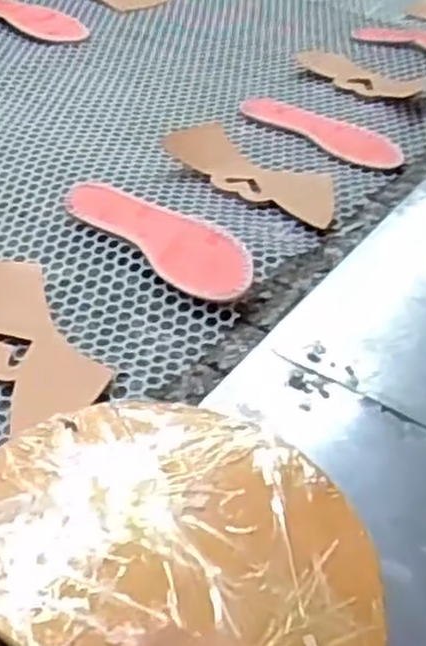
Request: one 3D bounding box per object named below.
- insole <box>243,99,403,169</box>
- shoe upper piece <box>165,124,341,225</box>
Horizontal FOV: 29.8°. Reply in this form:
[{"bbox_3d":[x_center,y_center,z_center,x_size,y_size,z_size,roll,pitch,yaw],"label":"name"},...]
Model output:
[{"bbox_3d":[0.138,-0.245,1.020,0.233,0.006,0.081,27,44,26],"label":"insole"},{"bbox_3d":[0.046,-0.176,0.929,0.236,0.005,0.105,33,48,27],"label":"shoe upper piece"}]

